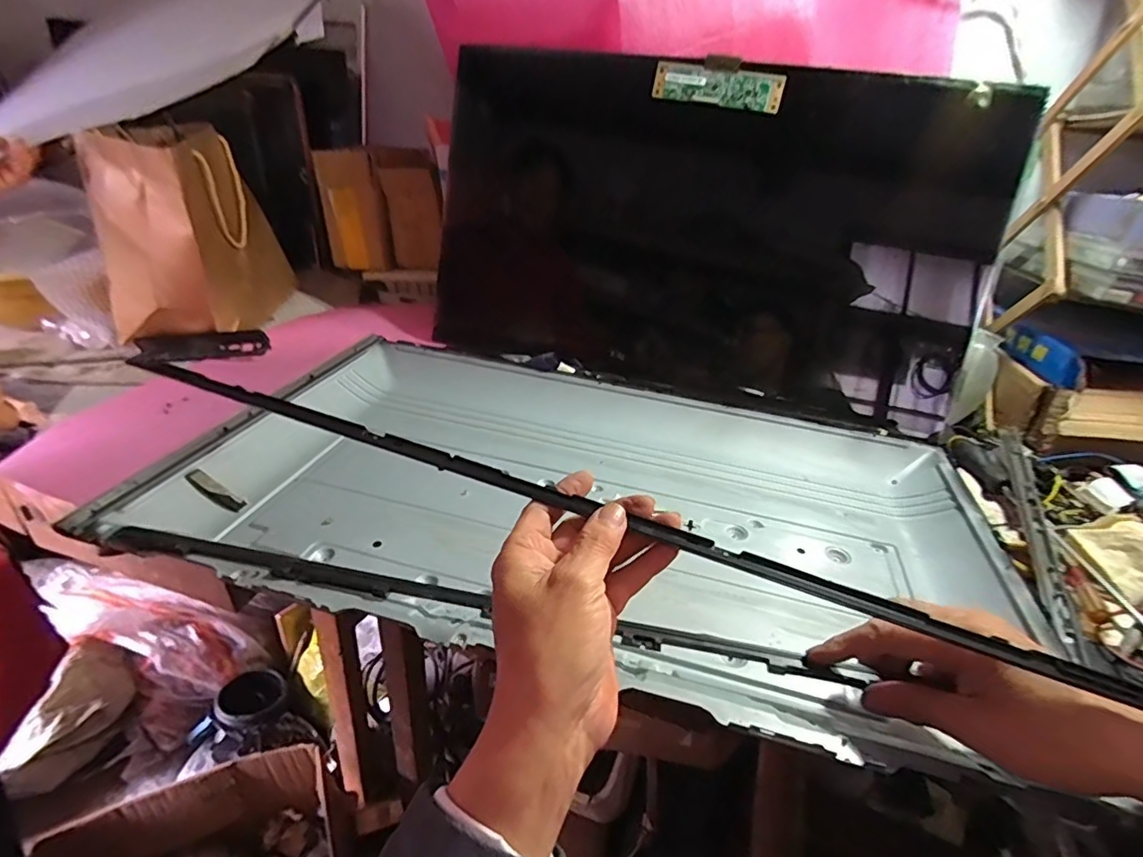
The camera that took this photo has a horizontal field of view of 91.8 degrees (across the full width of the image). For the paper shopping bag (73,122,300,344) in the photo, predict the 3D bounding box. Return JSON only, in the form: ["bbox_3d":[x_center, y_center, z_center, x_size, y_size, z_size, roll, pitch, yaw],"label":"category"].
[{"bbox_3d":[-0.535,-0.281,0.791,0.164,0.229,0.259,7,30,-1],"label":"paper shopping bag"}]

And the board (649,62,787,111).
[{"bbox_3d":[0.177,-0.418,0.674,0.152,0.043,0.012,14,13,12],"label":"board"}]

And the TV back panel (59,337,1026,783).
[{"bbox_3d":[0.014,0.055,0.549,0.716,0.058,0.433,14,31,11],"label":"TV back panel"}]

